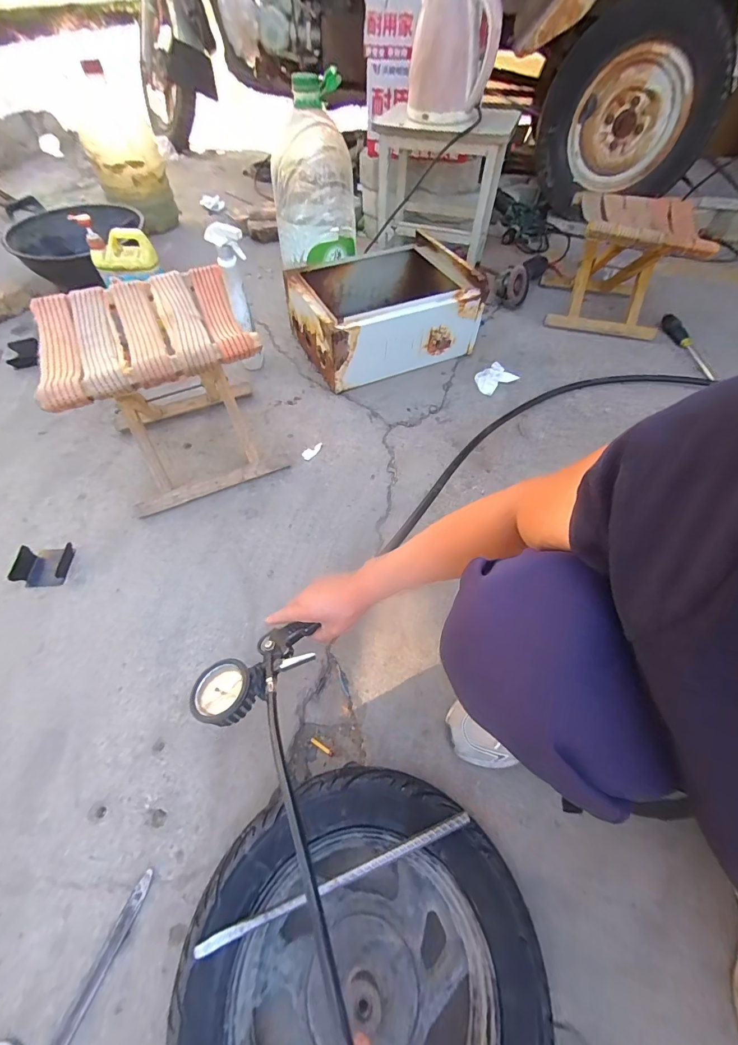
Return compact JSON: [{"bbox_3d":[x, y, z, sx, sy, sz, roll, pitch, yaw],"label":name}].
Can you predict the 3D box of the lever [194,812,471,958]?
[{"bbox_3d":[-0.028,0.388,0.418,0.305,0.010,0.012,-16,56,-13],"label":"lever"}]

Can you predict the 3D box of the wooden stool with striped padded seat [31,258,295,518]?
[{"bbox_3d":[-0.350,-0.231,0.708,0.295,0.286,0.267,-21,62,-14],"label":"wooden stool with striped padded seat"}]

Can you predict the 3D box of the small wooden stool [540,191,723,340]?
[{"bbox_3d":[0.666,-0.697,1.047,0.299,0.249,0.276,12,59,6],"label":"small wooden stool"}]

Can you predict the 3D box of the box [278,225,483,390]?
[{"bbox_3d":[0.030,-0.538,0.974,0.420,0.165,0.330,-19,61,-13],"label":"box"}]

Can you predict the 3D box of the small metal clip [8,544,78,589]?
[{"bbox_3d":[-0.565,0.072,0.668,0.078,0.020,0.074,-2,60,-3],"label":"small metal clip"}]

